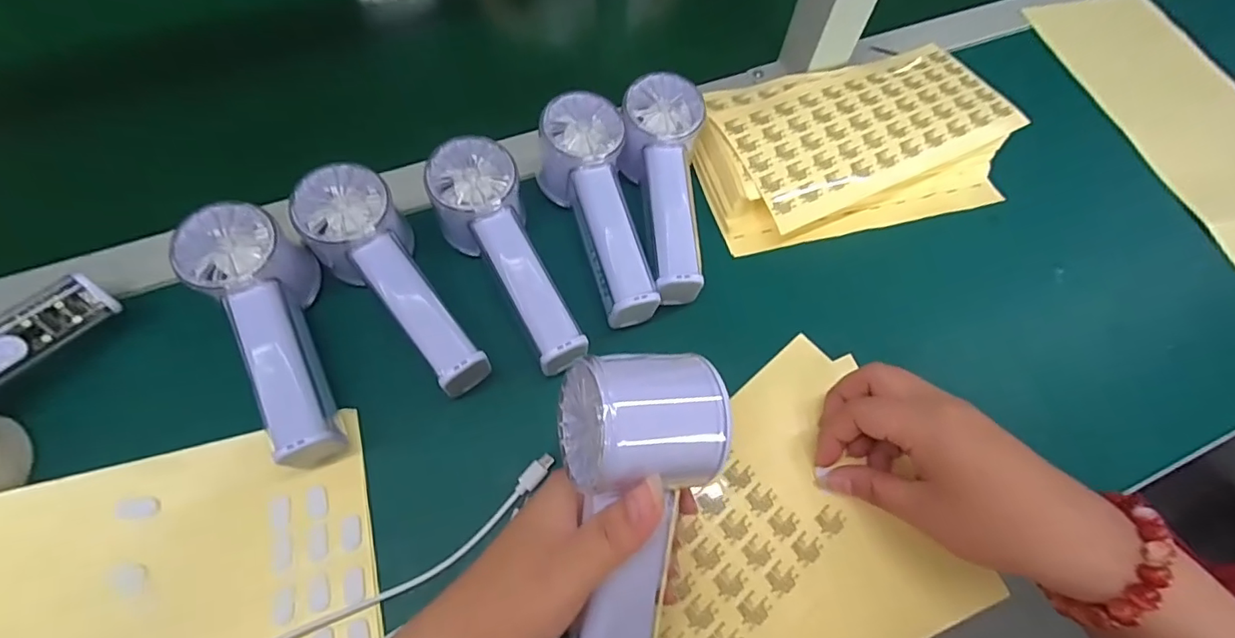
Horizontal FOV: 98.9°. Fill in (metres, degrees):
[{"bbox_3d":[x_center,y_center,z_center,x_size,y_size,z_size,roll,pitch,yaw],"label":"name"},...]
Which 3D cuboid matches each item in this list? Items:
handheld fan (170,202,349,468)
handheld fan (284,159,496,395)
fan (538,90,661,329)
[{"bbox_3d":[-0.190,0.006,0.300,0.052,0.056,0.146,-30,70,-16],"label":"handheld fan"},{"bbox_3d":[-0.131,-0.021,0.317,0.055,0.059,0.146,-39,73,-18],"label":"handheld fan"},{"bbox_3d":[-0.015,-0.070,0.341,0.054,0.052,0.145,-10,66,-8],"label":"fan"}]

